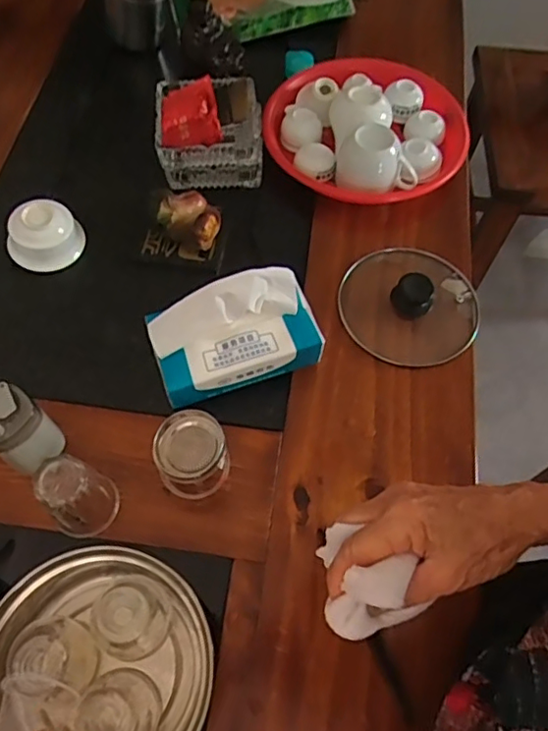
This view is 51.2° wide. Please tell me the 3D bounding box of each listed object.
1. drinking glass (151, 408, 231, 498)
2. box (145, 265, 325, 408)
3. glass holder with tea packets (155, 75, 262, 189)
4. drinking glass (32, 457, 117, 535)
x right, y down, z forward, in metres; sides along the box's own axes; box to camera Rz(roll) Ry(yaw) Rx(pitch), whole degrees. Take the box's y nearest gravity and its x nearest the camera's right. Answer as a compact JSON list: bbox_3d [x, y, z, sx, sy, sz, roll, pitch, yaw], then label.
[{"bbox_3d":[-0.073,0.079,0.511,0.059,0.070,0.061,1,63,-1],"label":"drinking glass"},{"bbox_3d":[-0.036,-0.027,0.553,0.152,0.098,0.076,-18,65,-10],"label":"box"},{"bbox_3d":[-0.078,-0.289,0.699,0.125,0.061,0.121,-4,63,-3],"label":"glass holder with tea packets"},{"bbox_3d":[-0.167,0.109,0.487,0.052,0.077,0.053,-23,66,-12],"label":"drinking glass"}]

